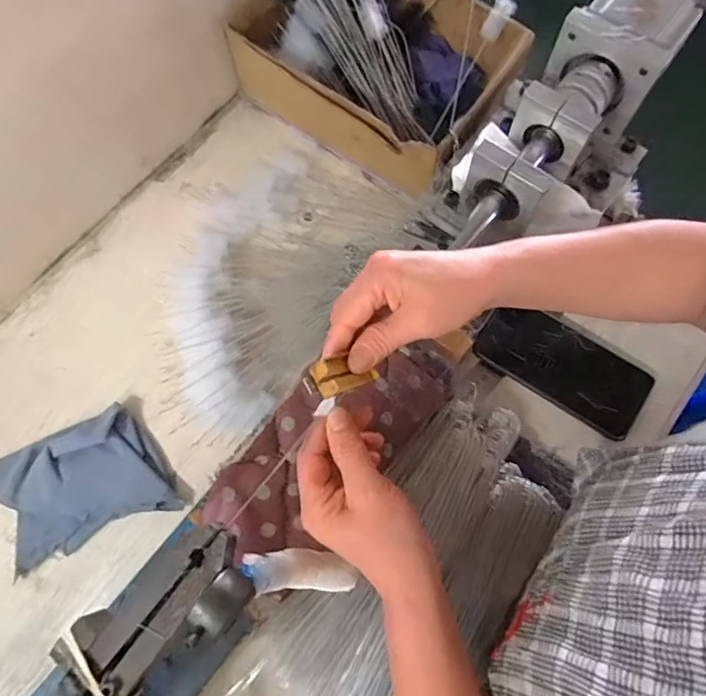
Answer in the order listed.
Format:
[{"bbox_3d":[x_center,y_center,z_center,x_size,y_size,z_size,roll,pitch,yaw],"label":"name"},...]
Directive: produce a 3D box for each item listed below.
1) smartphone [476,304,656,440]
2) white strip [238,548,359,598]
[{"bbox_3d":[0.203,0.014,0.472,0.159,0.010,0.074,33,75,12],"label":"smartphone"},{"bbox_3d":[-0.034,0.157,0.342,0.092,0.014,0.027,21,68,-32],"label":"white strip"}]

